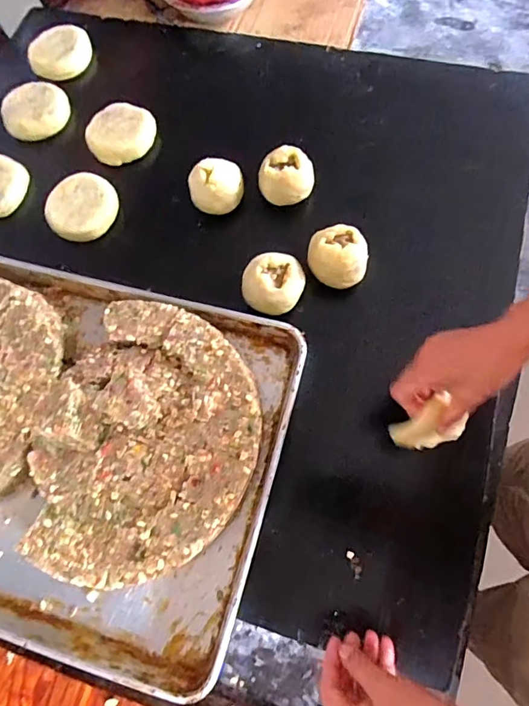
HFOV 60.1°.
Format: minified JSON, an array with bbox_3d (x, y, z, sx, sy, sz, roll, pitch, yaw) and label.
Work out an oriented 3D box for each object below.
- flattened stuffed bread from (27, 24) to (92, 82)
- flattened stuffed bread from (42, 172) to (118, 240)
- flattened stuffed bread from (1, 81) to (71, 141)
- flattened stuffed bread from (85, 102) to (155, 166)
[{"bbox_3d":[-0.347,-0.511,0.775,0.105,0.027,0.096,-1,70,2],"label":"flattened stuffed bread"},{"bbox_3d":[-0.263,-0.216,0.666,0.097,0.022,0.100,-5,70,1],"label":"flattened stuffed bread"},{"bbox_3d":[-0.370,-0.390,0.731,0.107,0.017,0.105,-1,70,2],"label":"flattened stuffed bread"},{"bbox_3d":[-0.224,-0.346,0.705,0.106,0.027,0.095,-22,70,-5],"label":"flattened stuffed bread"}]

